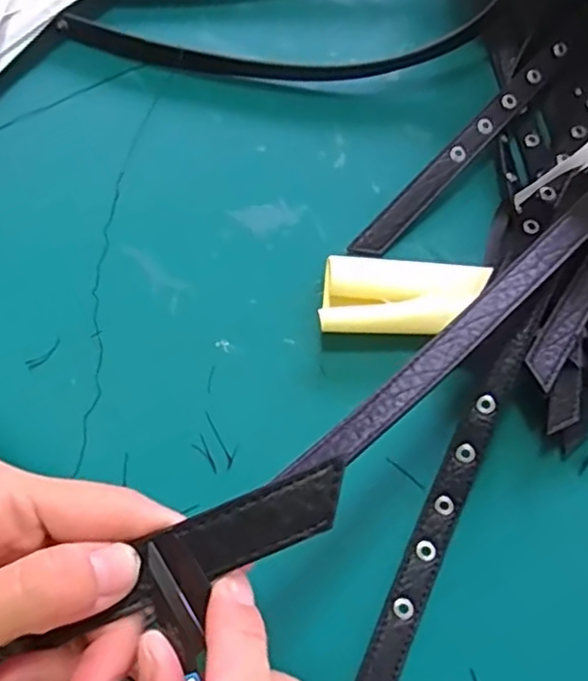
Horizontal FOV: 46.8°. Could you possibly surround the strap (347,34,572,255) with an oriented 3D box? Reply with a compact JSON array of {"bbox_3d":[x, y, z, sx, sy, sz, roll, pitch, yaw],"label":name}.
[{"bbox_3d":[0.118,-0.131,0.454,0.018,0.023,0.218,41,70,14],"label":"strap"}]

